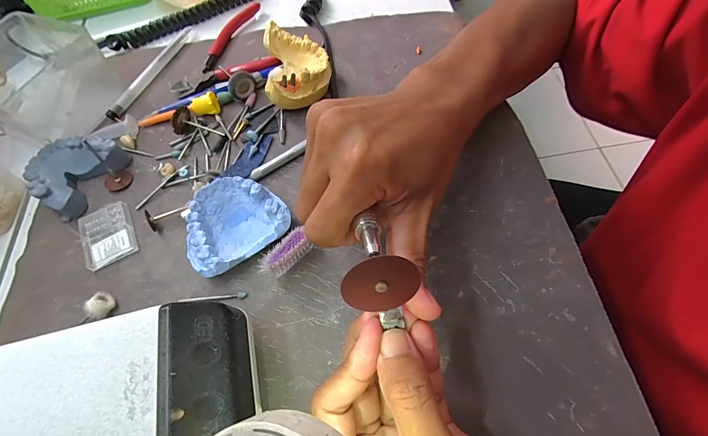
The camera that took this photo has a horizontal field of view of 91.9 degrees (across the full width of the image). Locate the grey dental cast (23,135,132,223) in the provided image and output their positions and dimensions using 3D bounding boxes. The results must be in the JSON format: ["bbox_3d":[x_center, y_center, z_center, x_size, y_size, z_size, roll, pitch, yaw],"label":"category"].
[{"bbox_3d":[-0.224,-0.037,0.272,0.055,0.023,0.066,20,67,13],"label":"grey dental cast"}]

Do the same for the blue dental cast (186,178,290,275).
[{"bbox_3d":[-0.082,0.004,0.239,0.067,0.029,0.056,-33,67,-12],"label":"blue dental cast"}]

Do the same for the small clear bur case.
[{"bbox_3d":[-0.183,0.012,0.255,0.035,0.005,0.046,-28,66,-10],"label":"small clear bur case"}]

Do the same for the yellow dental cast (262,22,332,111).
[{"bbox_3d":[-0.048,-0.127,0.296,0.052,0.039,0.067,-8,64,0],"label":"yellow dental cast"}]

